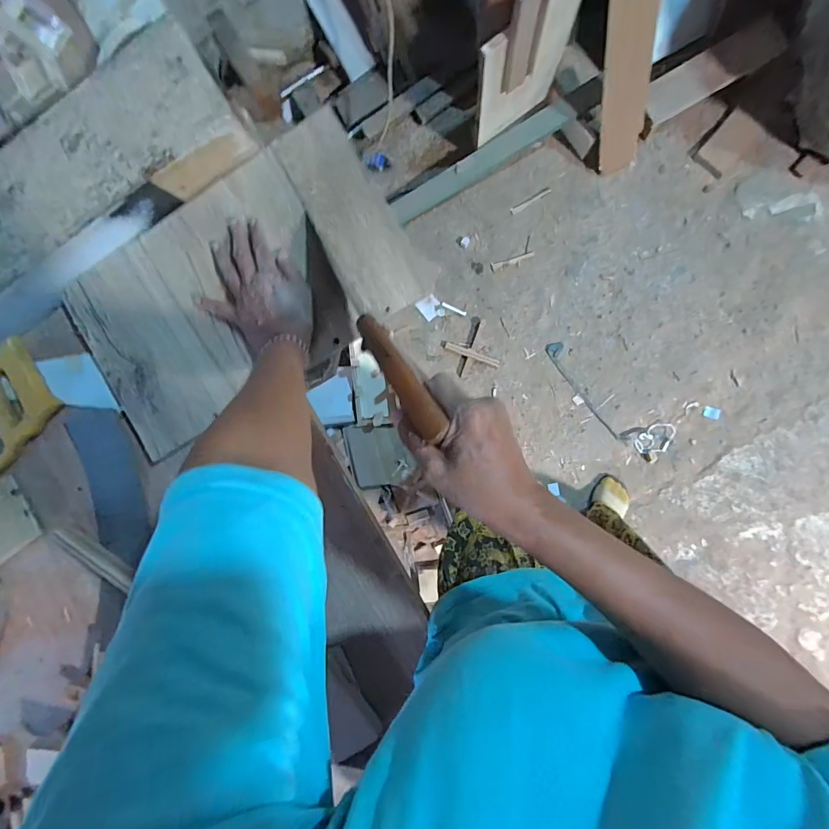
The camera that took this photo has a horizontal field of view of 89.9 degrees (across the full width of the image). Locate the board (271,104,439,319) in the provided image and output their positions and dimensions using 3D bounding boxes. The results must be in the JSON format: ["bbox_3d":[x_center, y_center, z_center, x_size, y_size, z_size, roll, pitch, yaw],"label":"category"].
[{"bbox_3d":[-0.065,-0.206,0.432,0.083,0.022,0.212,-28,89,7],"label":"board"}]

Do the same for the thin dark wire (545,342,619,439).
[{"bbox_3d":[0.462,-0.066,1.147,0.045,0.006,0.313,-32,86,7],"label":"thin dark wire"}]

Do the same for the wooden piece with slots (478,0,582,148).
[{"bbox_3d":[0.243,-0.755,0.883,0.222,0.357,0.035,-31,88,7],"label":"wooden piece with slots"}]

